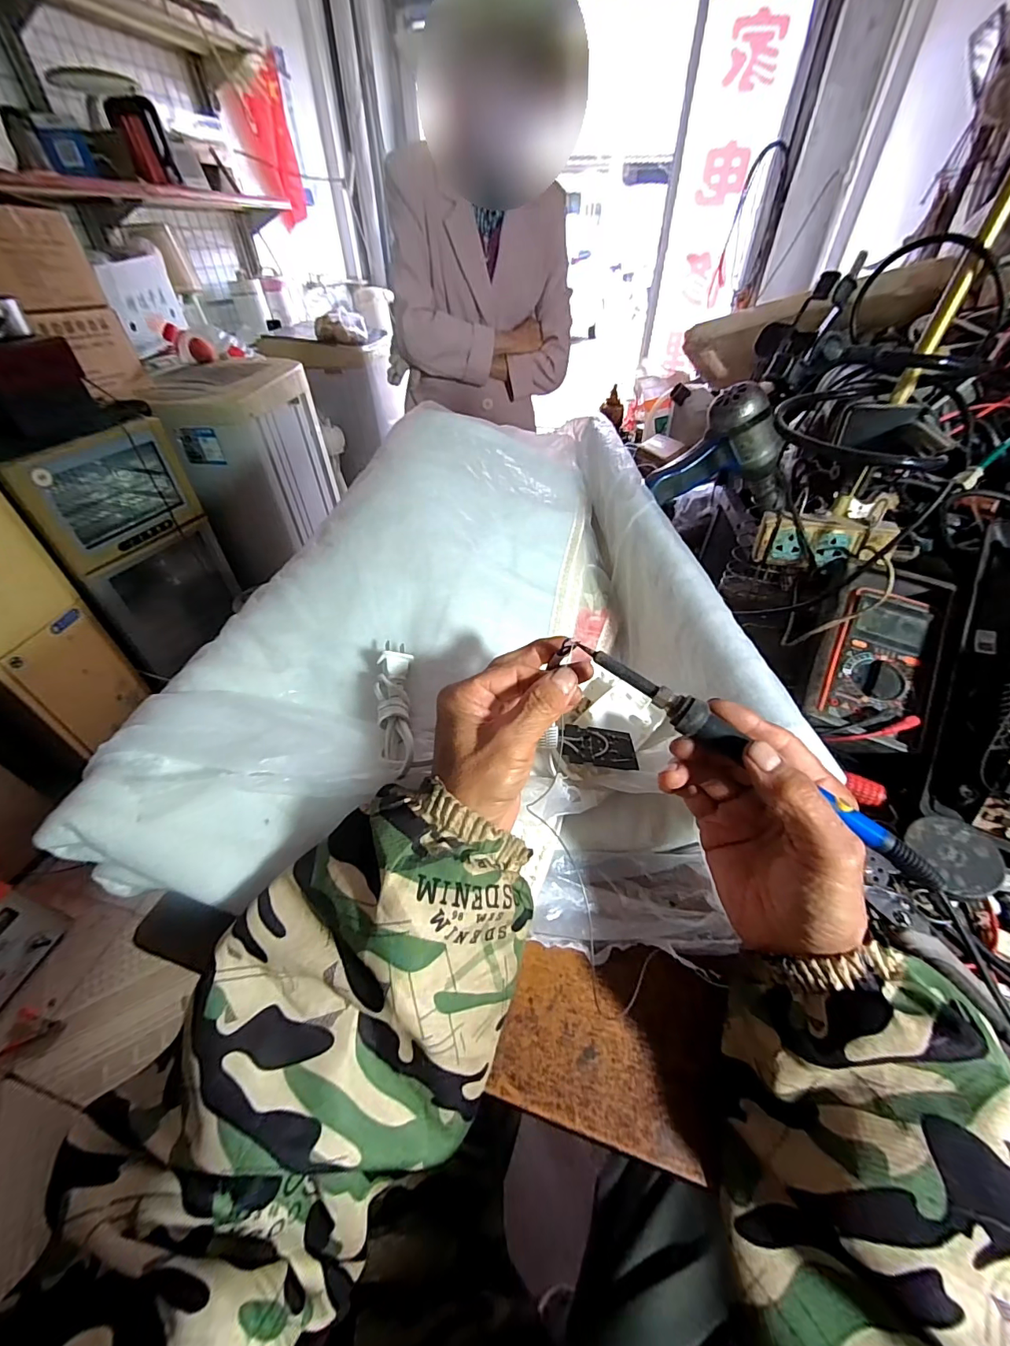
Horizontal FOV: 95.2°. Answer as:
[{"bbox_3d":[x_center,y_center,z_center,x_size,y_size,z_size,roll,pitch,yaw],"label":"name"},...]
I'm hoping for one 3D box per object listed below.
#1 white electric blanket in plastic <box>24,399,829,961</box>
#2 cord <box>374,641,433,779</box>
[{"bbox_3d":[-0.023,-0.058,0.472,0.492,0.177,0.570,1,44,1],"label":"white electric blanket in plastic"},{"bbox_3d":[-0.080,0.023,0.346,0.030,0.016,0.117,-9,57,-8],"label":"cord"}]

